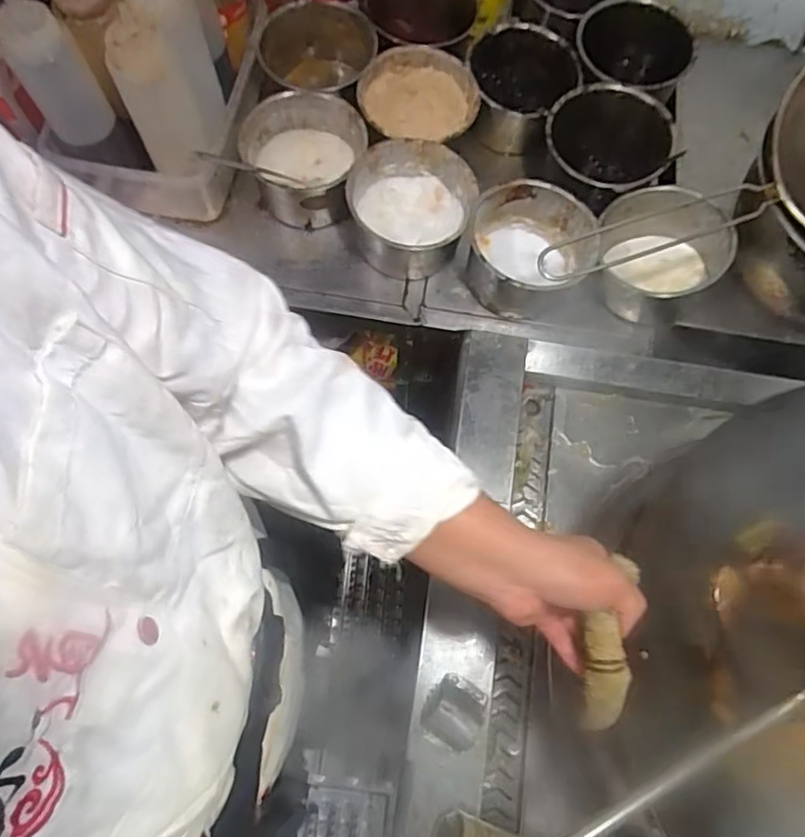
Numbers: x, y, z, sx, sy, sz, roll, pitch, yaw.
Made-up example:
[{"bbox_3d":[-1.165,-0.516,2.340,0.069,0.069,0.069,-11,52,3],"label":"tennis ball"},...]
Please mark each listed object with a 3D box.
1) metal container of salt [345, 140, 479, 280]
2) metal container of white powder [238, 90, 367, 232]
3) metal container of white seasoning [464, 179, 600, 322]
[{"bbox_3d":[0.010,-0.258,0.759,0.148,0.095,0.137,1,72,-2],"label":"metal container of salt"},{"bbox_3d":[-0.124,-0.329,0.775,0.152,0.082,0.149,-6,73,-4],"label":"metal container of white powder"},{"bbox_3d":[0.157,-0.208,0.740,0.149,0.089,0.145,1,72,-2],"label":"metal container of white seasoning"}]

